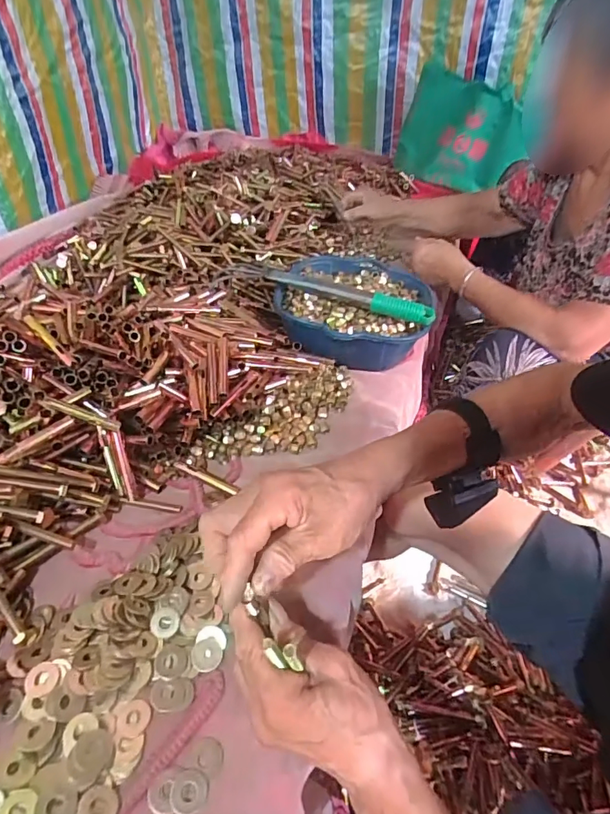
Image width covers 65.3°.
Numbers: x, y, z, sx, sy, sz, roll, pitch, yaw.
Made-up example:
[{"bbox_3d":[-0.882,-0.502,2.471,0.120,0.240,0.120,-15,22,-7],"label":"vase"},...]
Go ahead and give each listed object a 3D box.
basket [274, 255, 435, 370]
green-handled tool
[{"bbox_3d":[0.083,-0.151,0.735,0.260,0.079,0.244,0,41,0],"label":"basket"},{"bbox_3d":[0.022,-0.166,0.693,0.330,0.038,0.022,14,42,16],"label":"green-handled tool"}]

